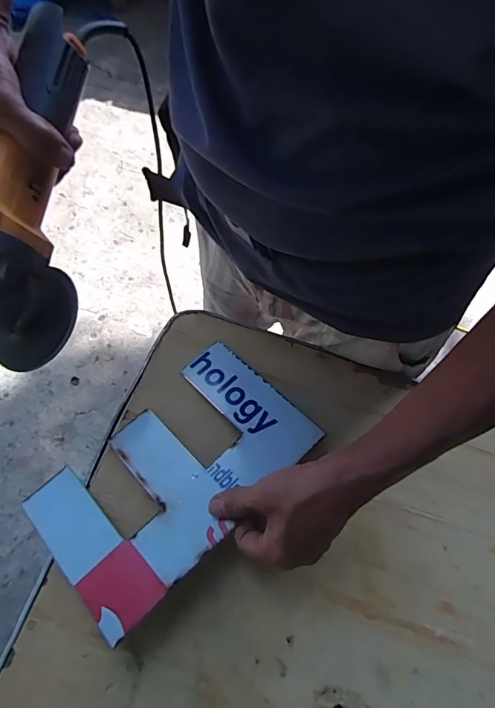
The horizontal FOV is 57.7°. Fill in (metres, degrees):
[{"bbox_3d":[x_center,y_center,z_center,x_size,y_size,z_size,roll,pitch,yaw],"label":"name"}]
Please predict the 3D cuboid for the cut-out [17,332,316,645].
[{"bbox_3d":[-0.067,0.107,0.420,0.243,0.005,0.148,-41,64,-19],"label":"cut-out"}]

